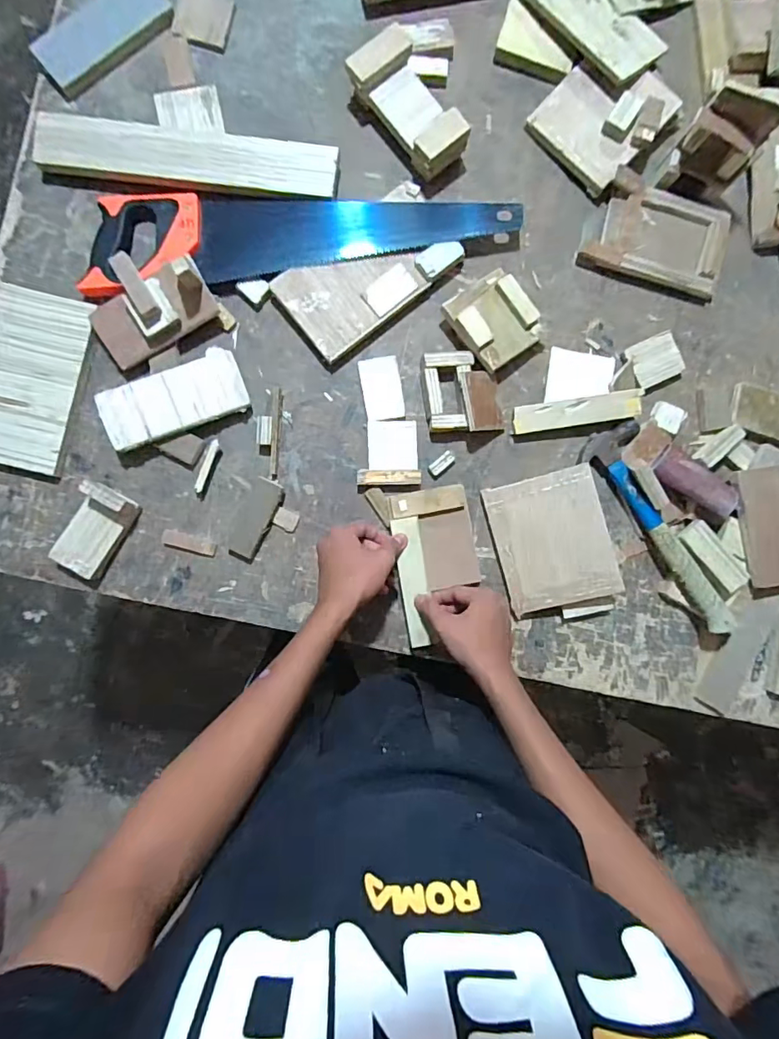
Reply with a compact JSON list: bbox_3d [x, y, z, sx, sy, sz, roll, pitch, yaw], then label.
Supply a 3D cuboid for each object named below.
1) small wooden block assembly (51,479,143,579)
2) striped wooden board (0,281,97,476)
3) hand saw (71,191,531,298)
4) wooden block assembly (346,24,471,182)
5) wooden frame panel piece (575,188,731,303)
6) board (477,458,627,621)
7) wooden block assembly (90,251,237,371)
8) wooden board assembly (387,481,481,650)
[{"bbox_3d":[-0.348,0.013,0.593,0.061,0.047,0.109,31,88,-2],"label":"small wooden block assembly"},{"bbox_3d":[-0.428,-0.166,0.602,0.114,0.016,0.207,17,88,-3],"label":"striped wooden board"},{"bbox_3d":[-0.104,-0.358,0.625,0.530,0.035,0.120,-7,90,-3],"label":"hand saw"},{"bbox_3d":[0.024,-0.502,0.625,0.084,0.049,0.162,-37,91,-3],"label":"wooden block assembly"},{"bbox_3d":[0.337,-0.356,0.650,0.179,0.022,0.109,12,89,-3],"label":"wooden frame panel piece"},{"bbox_3d":[0.197,0.027,0.619,0.130,0.010,0.158,-15,91,7],"label":"board"},{"bbox_3d":[-0.276,-0.248,0.591,0.147,0.062,0.090,-26,91,-3],"label":"wooden block assembly"},{"bbox_3d":[0.060,0.054,0.627,0.099,0.036,0.180,-8,91,-2],"label":"wooden board assembly"}]

